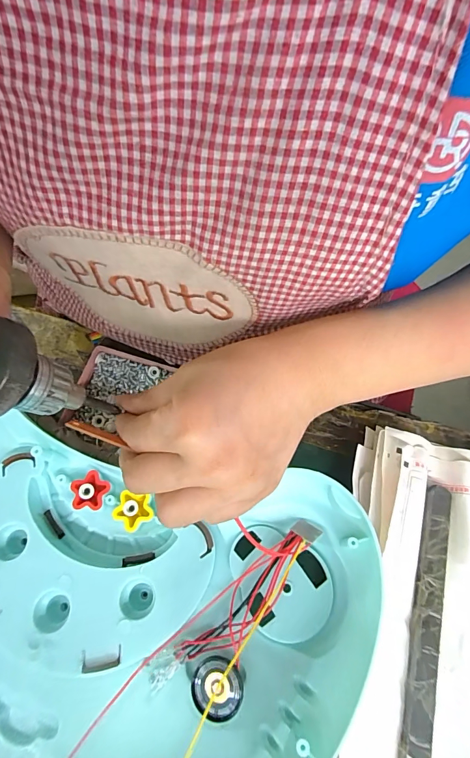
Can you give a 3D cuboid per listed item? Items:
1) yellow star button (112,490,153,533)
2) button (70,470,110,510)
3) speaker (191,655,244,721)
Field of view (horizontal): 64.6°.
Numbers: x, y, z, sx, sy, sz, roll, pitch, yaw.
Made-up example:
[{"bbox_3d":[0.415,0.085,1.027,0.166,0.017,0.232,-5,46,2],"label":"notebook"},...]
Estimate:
[{"bbox_3d":[-0.068,0.089,0.249,0.026,0.006,0.024,9,70,6],"label":"yellow star button"},{"bbox_3d":[-0.101,0.077,0.254,0.025,0.008,0.025,40,76,16],"label":"button"},{"bbox_3d":[-0.010,0.166,0.199,0.027,0.007,0.026,-5,69,1],"label":"speaker"}]

